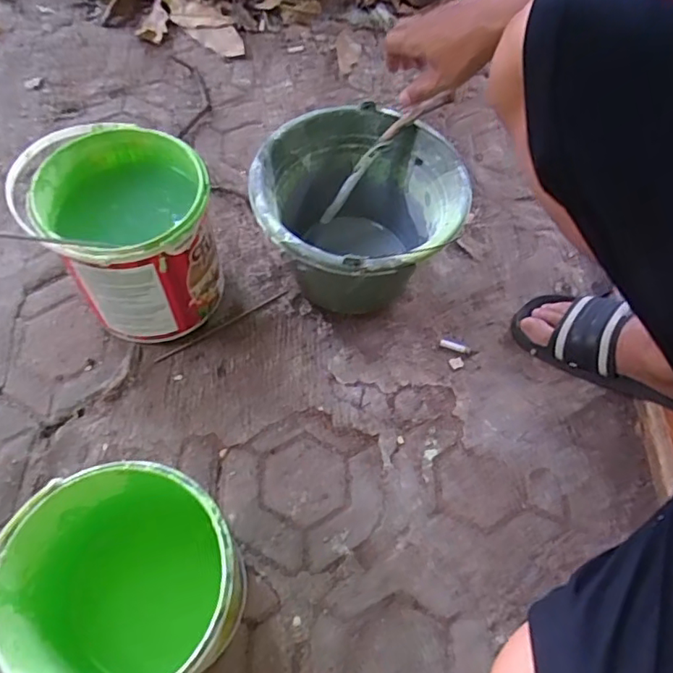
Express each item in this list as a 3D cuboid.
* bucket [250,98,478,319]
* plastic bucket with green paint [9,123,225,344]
[{"bbox_3d":[0.024,-0.133,0.707,0.232,0.173,0.229,1,62,-1],"label":"bucket"},{"bbox_3d":[-0.236,-0.119,0.681,0.177,0.199,0.190,1,62,-1],"label":"plastic bucket with green paint"}]

